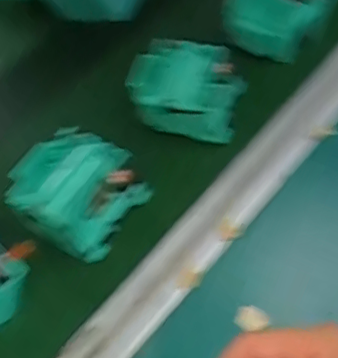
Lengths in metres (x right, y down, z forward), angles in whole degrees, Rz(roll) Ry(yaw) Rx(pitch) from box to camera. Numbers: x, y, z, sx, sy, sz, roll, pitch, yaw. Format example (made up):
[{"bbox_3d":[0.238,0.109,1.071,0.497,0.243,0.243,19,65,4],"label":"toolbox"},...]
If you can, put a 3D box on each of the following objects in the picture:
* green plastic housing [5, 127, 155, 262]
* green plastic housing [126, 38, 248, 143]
[{"bbox_3d":[-0.071,0.008,0.451,0.085,0.040,0.084,27,64,21],"label":"green plastic housing"},{"bbox_3d":[0.013,-0.075,0.505,0.091,0.038,0.079,12,58,14],"label":"green plastic housing"}]

